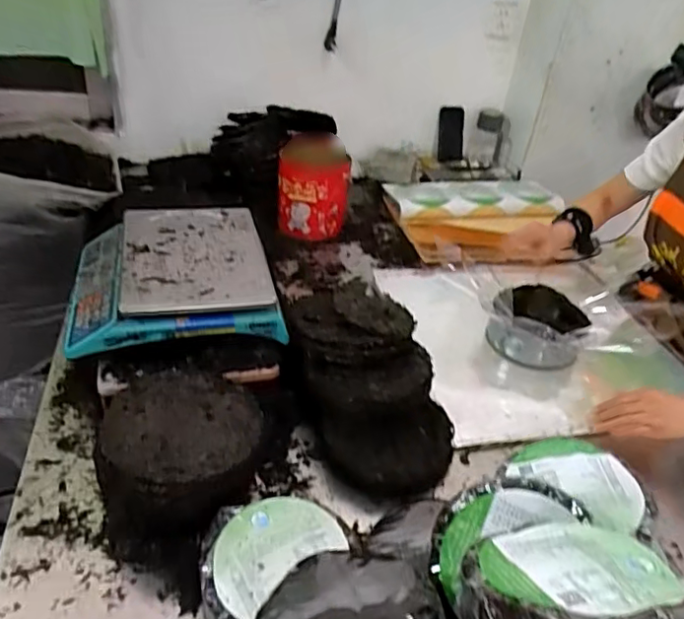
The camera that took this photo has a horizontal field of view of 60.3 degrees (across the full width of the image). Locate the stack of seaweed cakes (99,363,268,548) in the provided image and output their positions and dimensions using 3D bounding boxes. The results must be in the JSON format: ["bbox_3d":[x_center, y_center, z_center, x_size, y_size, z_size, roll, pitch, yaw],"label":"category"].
[{"bbox_3d":[-0.209,0.192,0.782,0.185,0.118,0.199,4,35,-5],"label":"stack of seaweed cakes"}]

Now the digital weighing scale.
[{"bbox_3d":[-0.299,-0.067,1.023,0.329,0.081,0.349,-6,37,-18],"label":"digital weighing scale"}]

